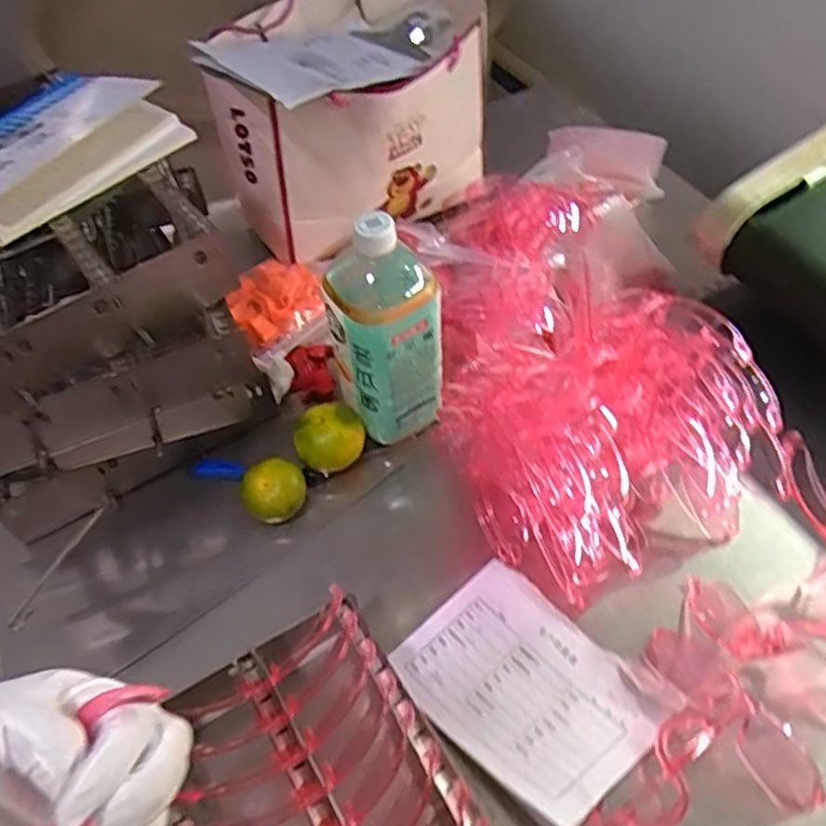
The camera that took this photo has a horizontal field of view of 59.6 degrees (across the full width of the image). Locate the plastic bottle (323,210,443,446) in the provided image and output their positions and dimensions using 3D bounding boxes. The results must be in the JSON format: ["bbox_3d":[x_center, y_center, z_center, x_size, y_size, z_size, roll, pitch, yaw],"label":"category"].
[{"bbox_3d":[-0.024,-0.071,0.595,0.090,0.207,0.085,-12,53,-4],"label":"plastic bottle"}]

